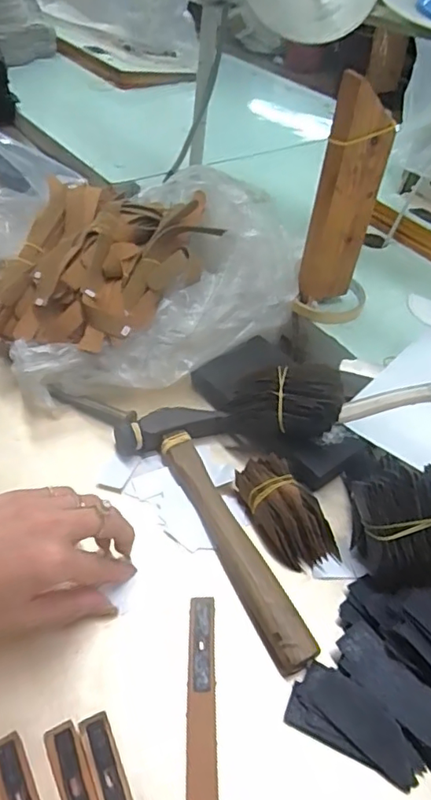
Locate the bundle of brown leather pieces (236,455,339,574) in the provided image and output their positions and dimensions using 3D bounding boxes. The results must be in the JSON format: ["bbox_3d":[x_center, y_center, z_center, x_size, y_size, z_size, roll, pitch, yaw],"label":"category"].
[{"bbox_3d":[0.050,0.080,0.401,0.039,0.031,0.082,-20,51,-23],"label":"bundle of brown leather pieces"}]

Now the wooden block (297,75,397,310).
[{"bbox_3d":[0.112,-0.168,0.492,0.049,0.204,0.030,17,46,10],"label":"wooden block"}]

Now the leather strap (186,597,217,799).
[{"bbox_3d":[-0.008,0.174,0.320,0.017,0.004,0.124,2,46,-4],"label":"leather strap"}]

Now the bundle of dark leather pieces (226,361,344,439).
[{"bbox_3d":[0.057,-0.001,0.445,0.090,0.042,0.058,8,45,2],"label":"bundle of dark leather pieces"}]

